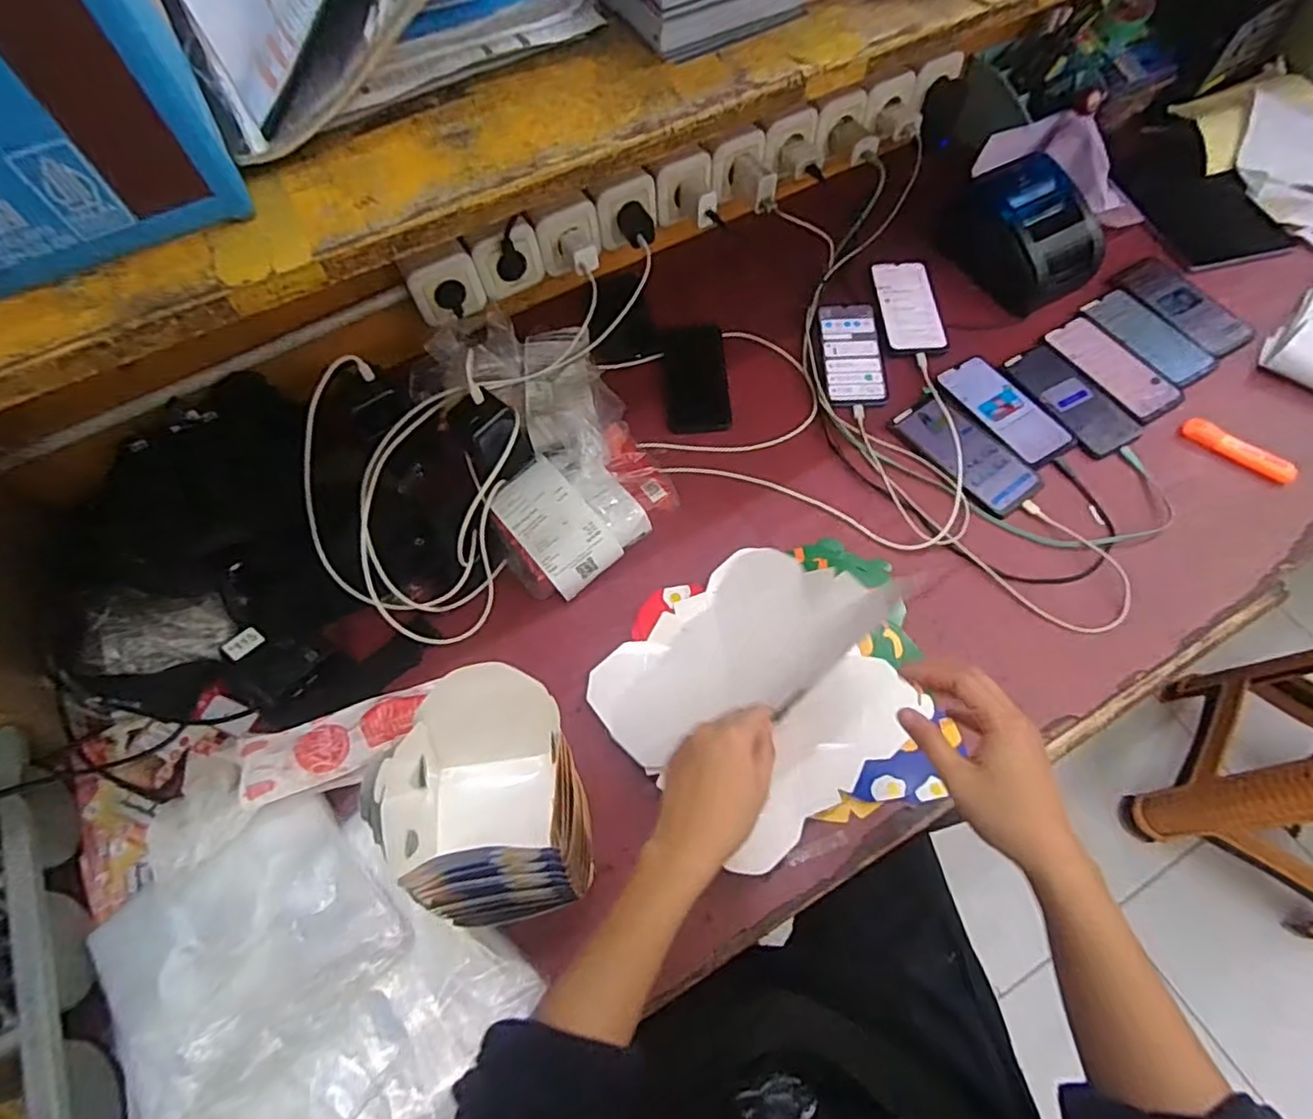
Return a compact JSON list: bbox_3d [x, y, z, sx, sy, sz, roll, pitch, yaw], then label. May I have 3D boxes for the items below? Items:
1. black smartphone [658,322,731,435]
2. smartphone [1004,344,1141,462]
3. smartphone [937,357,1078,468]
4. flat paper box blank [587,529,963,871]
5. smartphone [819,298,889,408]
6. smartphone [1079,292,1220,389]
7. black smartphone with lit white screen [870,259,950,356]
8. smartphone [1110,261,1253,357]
[{"bbox_3d":[0.051,-0.230,0.808,0.078,0.010,0.160,-5,63,1],"label":"black smartphone"},{"bbox_3d":[0.499,-0.196,0.768,0.079,0.009,0.160,-24,64,-9],"label":"smartphone"},{"bbox_3d":[0.419,-0.181,0.768,0.074,0.005,0.163,-29,65,-11],"label":"smartphone"},{"bbox_3d":[0.117,0.105,0.595,0.317,0.122,0.264,-21,66,-12],"label":"flat paper box blank"},{"bbox_3d":[0.252,-0.271,0.819,0.074,0.005,0.175,0,63,3],"label":"smartphone"},{"bbox_3d":[0.630,-0.287,0.816,0.075,0.007,0.157,-30,65,-12],"label":"smartphone"},{"bbox_3d":[0.338,-0.335,0.851,0.082,0.014,0.168,-1,63,3],"label":"black smartphone with lit white screen"},{"bbox_3d":[0.688,-0.332,0.838,0.067,0.011,0.171,-36,66,-14],"label":"smartphone"}]

